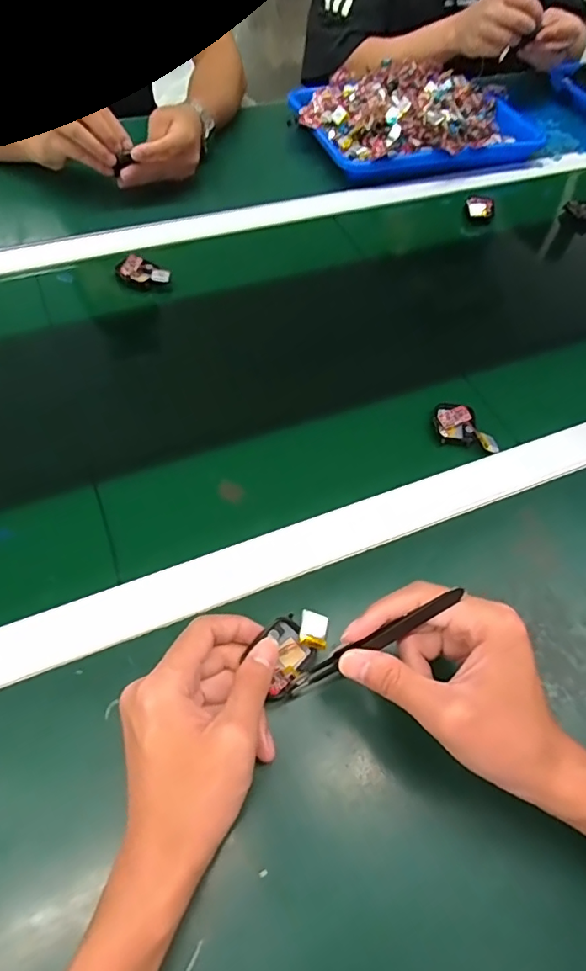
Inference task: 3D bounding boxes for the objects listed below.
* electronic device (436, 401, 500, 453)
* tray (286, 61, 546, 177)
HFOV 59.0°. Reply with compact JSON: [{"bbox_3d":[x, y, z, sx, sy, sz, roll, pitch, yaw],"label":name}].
[{"bbox_3d":[0.154,-0.052,0.475,0.042,0.011,0.062,-15,60,-13],"label":"electronic device"},{"bbox_3d":[0.185,-0.552,0.770,0.347,0.065,0.248,-12,58,-12],"label":"tray"}]

